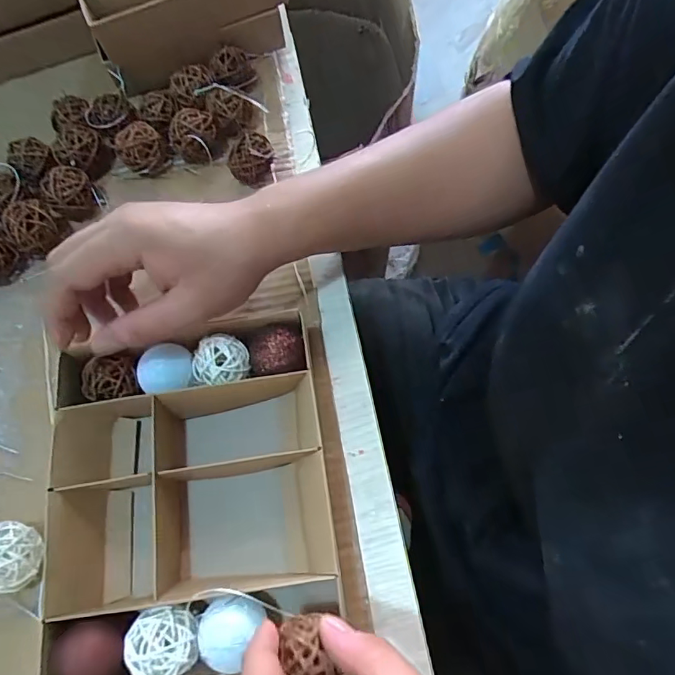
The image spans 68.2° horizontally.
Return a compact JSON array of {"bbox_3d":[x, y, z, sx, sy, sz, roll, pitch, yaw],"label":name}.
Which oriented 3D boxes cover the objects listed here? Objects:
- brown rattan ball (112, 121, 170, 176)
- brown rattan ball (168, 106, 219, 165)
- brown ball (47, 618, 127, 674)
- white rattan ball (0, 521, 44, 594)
[{"bbox_3d":[-0.165,-0.157,0.419,0.037,0.035,0.031,-39,71,-13],"label":"brown rattan ball"},{"bbox_3d":[-0.122,-0.165,0.421,0.044,0.040,0.046,-7,68,-1],"label":"brown rattan ball"},{"bbox_3d":[-0.134,0.178,0.282,0.039,0.034,0.034,-9,68,-1],"label":"brown ball"},{"bbox_3d":[-0.197,0.133,0.302,0.033,0.035,0.038,7,68,5],"label":"white rattan ball"}]

